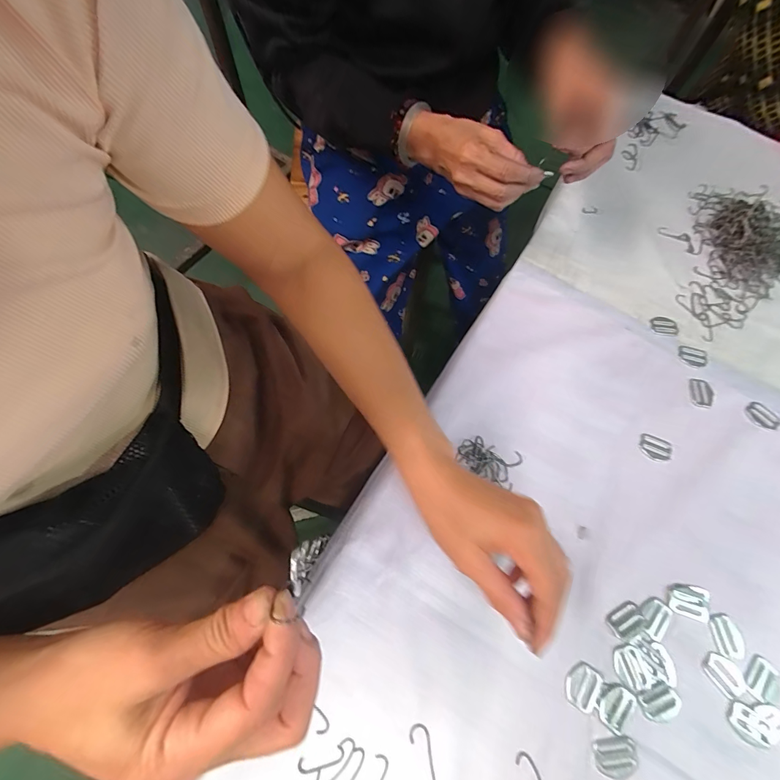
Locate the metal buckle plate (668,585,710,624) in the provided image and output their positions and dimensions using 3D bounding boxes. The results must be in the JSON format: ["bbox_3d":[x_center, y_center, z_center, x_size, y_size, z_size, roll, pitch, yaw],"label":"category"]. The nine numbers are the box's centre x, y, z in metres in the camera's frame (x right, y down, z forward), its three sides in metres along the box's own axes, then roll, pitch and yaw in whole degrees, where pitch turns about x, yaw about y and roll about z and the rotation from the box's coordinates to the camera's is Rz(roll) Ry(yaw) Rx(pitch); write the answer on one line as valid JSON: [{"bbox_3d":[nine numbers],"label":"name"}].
[{"bbox_3d":[0.272,0.192,0.335,0.036,0.004,0.027,19,69,5],"label":"metal buckle plate"}]

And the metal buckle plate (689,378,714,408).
[{"bbox_3d":[0.342,0.004,0.405,0.024,0.004,0.032,0,69,-2],"label":"metal buckle plate"}]

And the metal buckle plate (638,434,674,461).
[{"bbox_3d":[0.277,0.061,0.383,0.032,0.004,0.025,20,69,5],"label":"metal buckle plate"}]

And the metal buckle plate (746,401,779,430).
[{"bbox_3d":[0.403,0.029,0.400,0.023,0.007,0.033,-31,73,-13],"label":"metal buckle plate"}]

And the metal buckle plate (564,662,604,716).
[{"bbox_3d":[0.160,0.245,0.305,0.027,0.004,0.032,32,71,10],"label":"metal buckle plate"}]

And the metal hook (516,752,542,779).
[{"bbox_3d":[0.110,0.301,0.283,0.015,0.004,0.036,-16,70,-8],"label":"metal hook"}]

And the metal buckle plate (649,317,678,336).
[{"bbox_3d":[0.322,-0.074,0.433,0.031,0.004,0.022,10,69,1],"label":"metal buckle plate"}]

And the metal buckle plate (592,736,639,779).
[{"bbox_3d":[0.178,0.289,0.288,0.033,0.004,0.026,-11,70,-7],"label":"metal buckle plate"}]

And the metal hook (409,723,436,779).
[{"bbox_3d":[0.025,0.285,0.284,0.016,0.004,0.045,-6,69,-5],"label":"metal hook"}]

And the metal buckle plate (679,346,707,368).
[{"bbox_3d":[0.346,-0.038,0.420,0.030,0.004,0.024,16,69,4],"label":"metal buckle plate"}]

